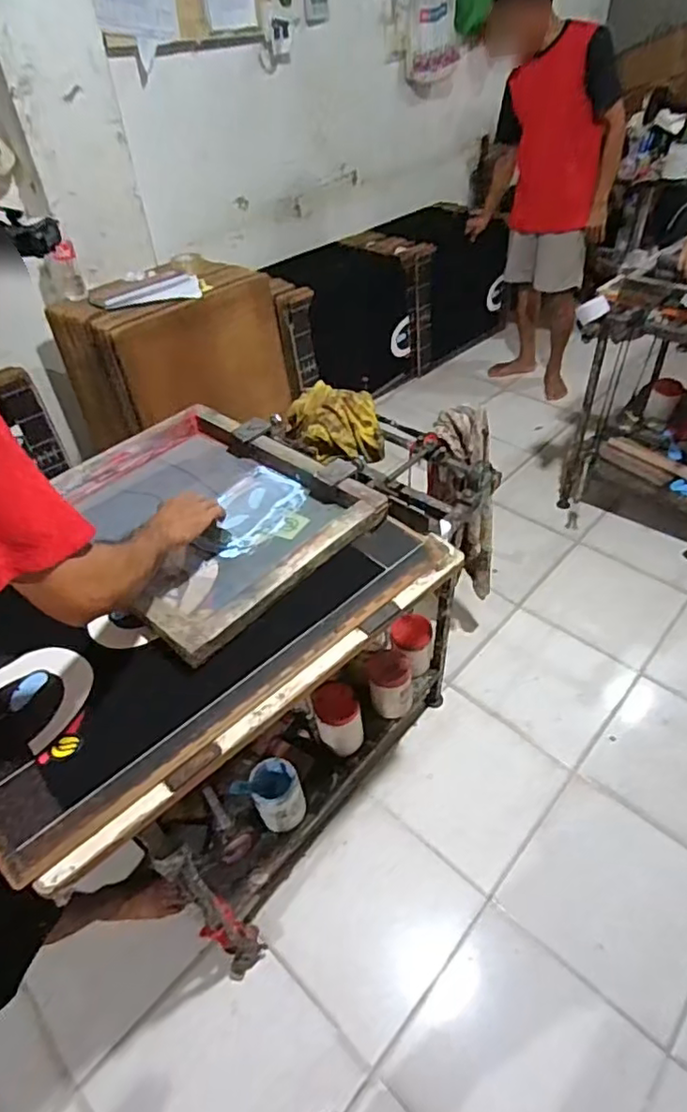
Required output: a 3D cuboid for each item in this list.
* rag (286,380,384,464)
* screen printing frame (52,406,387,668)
[{"bbox_3d":[-0.021,-0.305,1.346,0.217,0.093,0.183,1,53,-3],"label":"rag"},{"bbox_3d":[-0.275,-0.092,1.170,0.457,0.060,0.593,-36,50,-28],"label":"screen printing frame"}]

